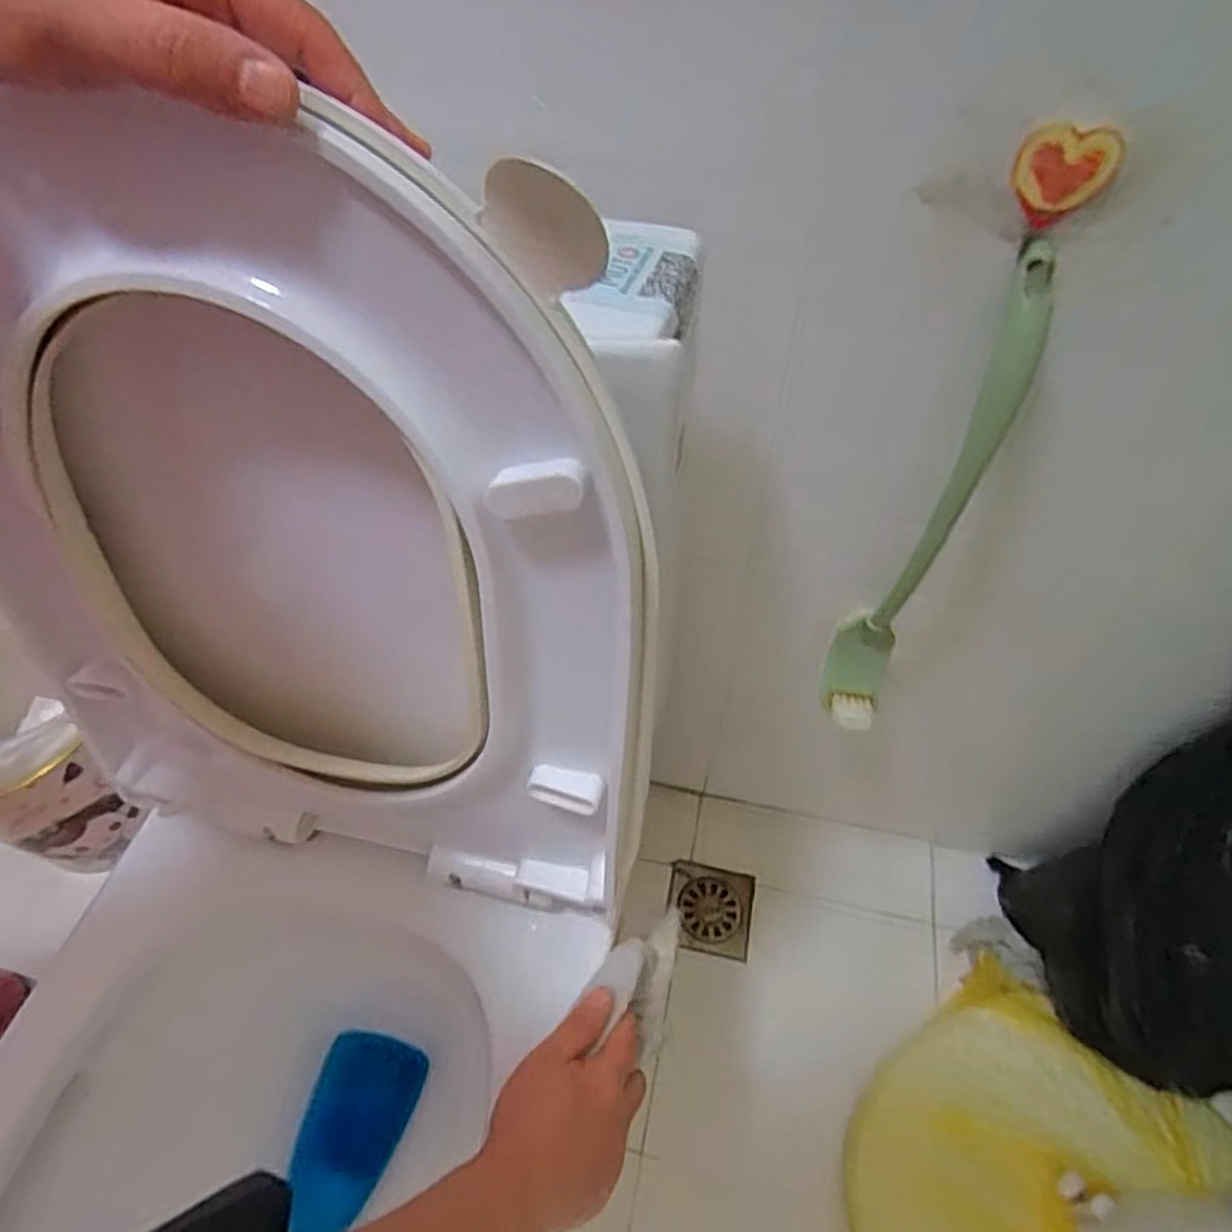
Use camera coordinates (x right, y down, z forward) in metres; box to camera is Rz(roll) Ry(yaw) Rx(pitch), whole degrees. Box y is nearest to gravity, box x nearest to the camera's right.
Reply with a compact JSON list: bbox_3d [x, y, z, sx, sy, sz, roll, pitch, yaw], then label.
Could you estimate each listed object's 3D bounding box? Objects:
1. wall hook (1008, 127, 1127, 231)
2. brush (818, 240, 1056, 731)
[{"bbox_3d":[0.220,-0.218,0.362,0.049,0.042,0.008,0,51,0],"label":"wall hook"},{"bbox_3d":[0.208,-0.053,0.513,0.054,0.359,0.086,22,55,17],"label":"brush"}]

